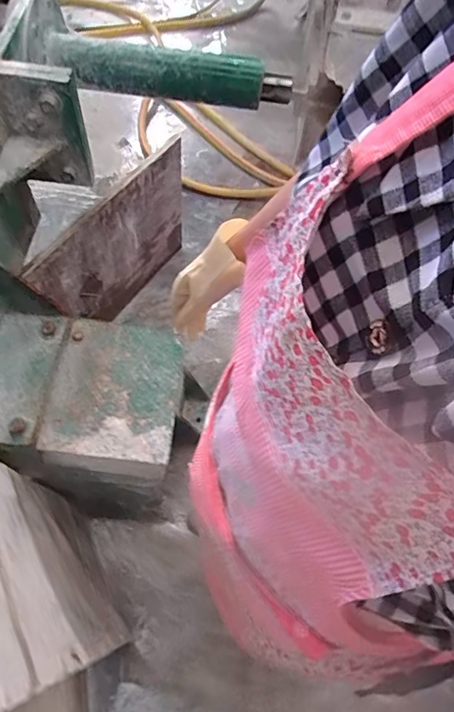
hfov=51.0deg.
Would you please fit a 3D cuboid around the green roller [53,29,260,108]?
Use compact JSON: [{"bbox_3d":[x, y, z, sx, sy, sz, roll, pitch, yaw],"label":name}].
[{"bbox_3d":[-0.134,-0.539,0.903,0.404,0.086,0.071,2,66,-3],"label":"green roller"}]

